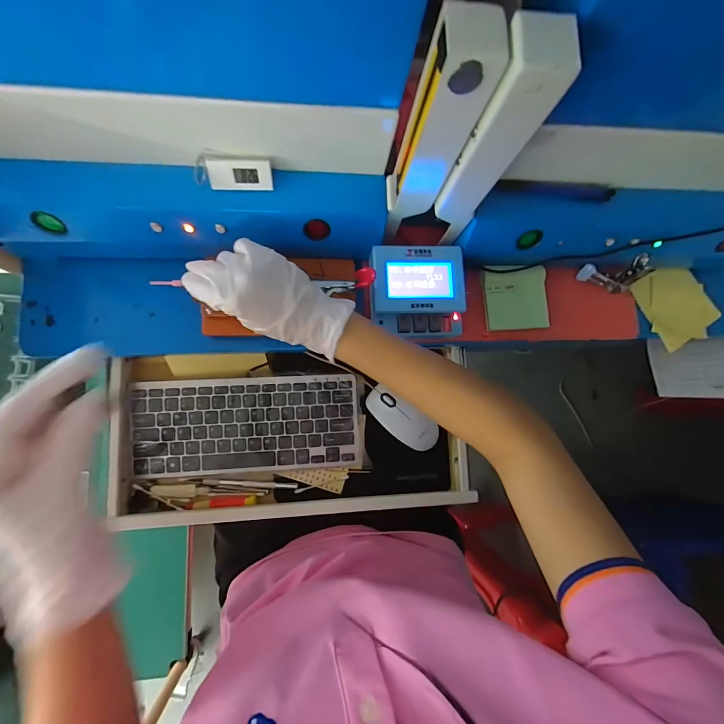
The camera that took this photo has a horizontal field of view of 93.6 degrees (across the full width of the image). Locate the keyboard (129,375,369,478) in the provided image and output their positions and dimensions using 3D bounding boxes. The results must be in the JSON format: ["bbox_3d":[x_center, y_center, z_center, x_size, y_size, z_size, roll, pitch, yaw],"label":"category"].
[{"bbox_3d":[-0.142,0.080,0.432,0.277,0.016,0.120,-1,83,-7],"label":"keyboard"}]

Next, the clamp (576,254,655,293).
[{"bbox_3d":[0.304,-0.103,0.411,0.059,0.046,0.037,-6,84,-8],"label":"clamp"}]

